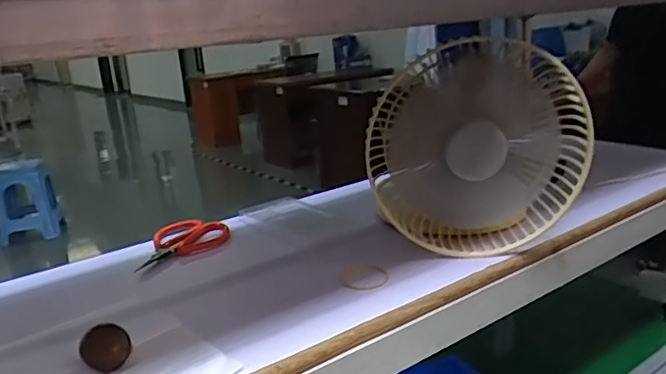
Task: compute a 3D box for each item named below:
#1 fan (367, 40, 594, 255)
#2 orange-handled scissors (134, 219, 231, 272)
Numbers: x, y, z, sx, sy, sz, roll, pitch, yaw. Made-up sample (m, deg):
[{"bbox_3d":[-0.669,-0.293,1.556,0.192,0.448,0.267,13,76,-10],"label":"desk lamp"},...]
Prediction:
[{"bbox_3d":[0.133,-0.036,0.556,0.199,0.183,0.079,-2,16,7],"label":"fan"},{"bbox_3d":[-0.173,0.060,0.635,0.075,0.014,0.117,10,21,41],"label":"orange-handled scissors"}]

